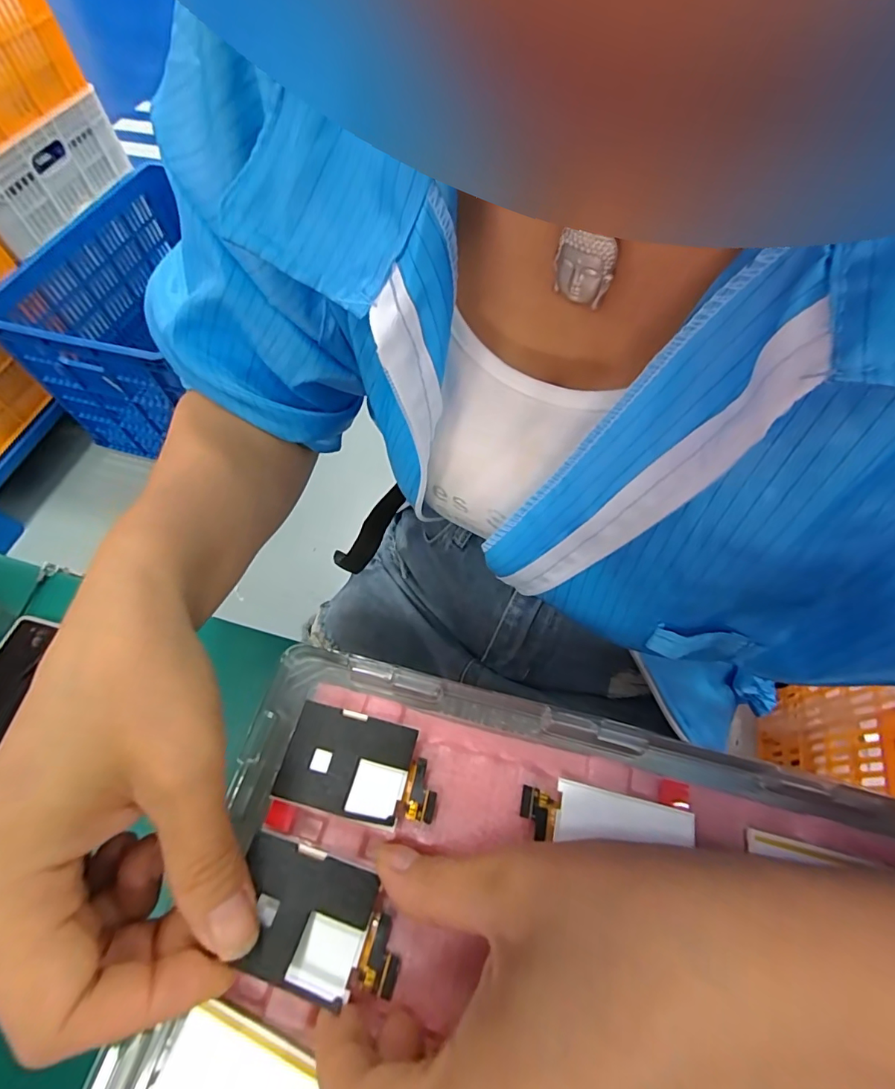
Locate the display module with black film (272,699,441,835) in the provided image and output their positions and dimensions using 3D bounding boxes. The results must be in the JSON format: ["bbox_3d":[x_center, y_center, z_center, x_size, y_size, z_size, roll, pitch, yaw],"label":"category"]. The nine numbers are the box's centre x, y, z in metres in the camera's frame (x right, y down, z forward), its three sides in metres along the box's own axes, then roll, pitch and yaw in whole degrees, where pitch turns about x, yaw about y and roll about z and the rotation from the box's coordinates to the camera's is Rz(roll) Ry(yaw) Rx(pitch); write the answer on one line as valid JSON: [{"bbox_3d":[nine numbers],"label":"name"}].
[{"bbox_3d":[-0.032,0.082,0.177,0.057,0.004,0.034,12,62,7],"label":"display module with black film"}]

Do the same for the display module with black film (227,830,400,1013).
[{"bbox_3d":[-0.043,0.122,0.156,0.056,0.004,0.034,17,56,5],"label":"display module with black film"}]

